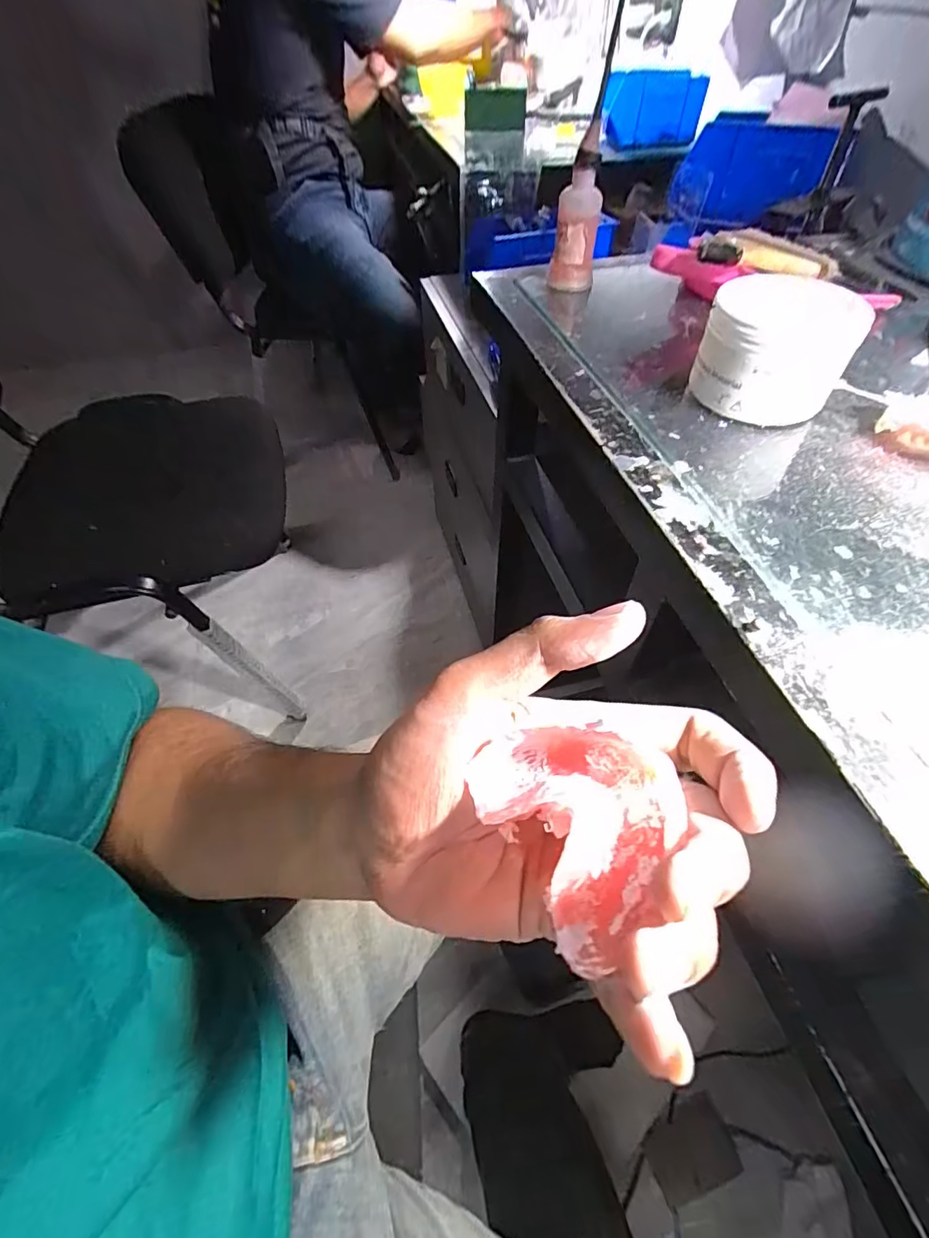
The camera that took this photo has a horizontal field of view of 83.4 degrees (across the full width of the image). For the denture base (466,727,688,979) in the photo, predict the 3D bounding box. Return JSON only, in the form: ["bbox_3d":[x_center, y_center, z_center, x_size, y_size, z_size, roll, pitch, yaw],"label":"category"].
[{"bbox_3d":[0.036,0.059,0.156,0.050,0.018,0.064,-24,55,-15],"label":"denture base"}]

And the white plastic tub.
[{"bbox_3d":[0.208,-0.180,0.346,0.084,0.073,0.082,-1,53,1],"label":"white plastic tub"}]

